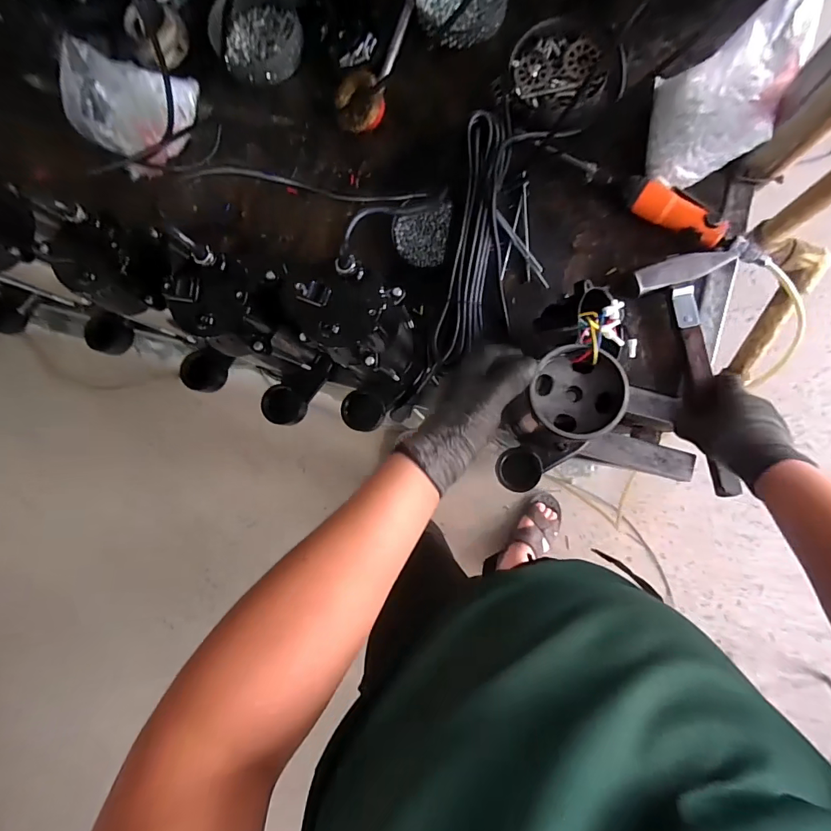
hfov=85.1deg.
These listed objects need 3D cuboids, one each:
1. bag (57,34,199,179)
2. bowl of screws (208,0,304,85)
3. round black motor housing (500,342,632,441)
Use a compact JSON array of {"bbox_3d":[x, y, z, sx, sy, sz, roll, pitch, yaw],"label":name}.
[{"bbox_3d":[-0.398,-0.446,0.629,0.117,0.129,0.161,26,90,8],"label":"bag"},{"bbox_3d":[-0.241,-0.595,0.688,0.150,0.032,0.148,0,86,7],"label":"bowl of screws"},{"bbox_3d":[0.147,-0.023,0.436,0.102,0.031,0.085,6,87,7],"label":"round black motor housing"}]

